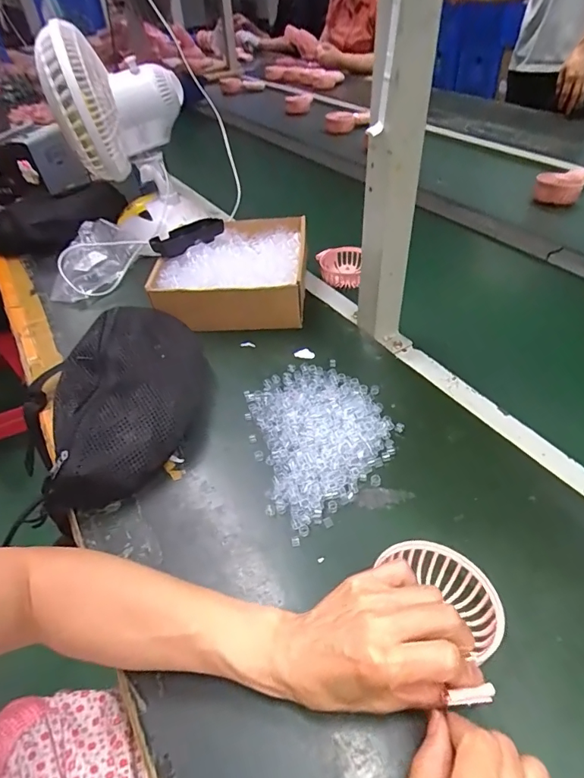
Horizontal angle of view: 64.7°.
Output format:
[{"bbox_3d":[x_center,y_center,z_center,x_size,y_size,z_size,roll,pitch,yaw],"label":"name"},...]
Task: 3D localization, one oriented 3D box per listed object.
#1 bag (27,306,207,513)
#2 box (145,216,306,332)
[{"bbox_3d":[-0.191,-0.003,0.520,0.180,0.072,0.260,-7,43,-3],"label":"bag"},{"bbox_3d":[-0.083,-0.169,0.666,0.194,0.076,0.185,-1,43,3],"label":"box"}]

